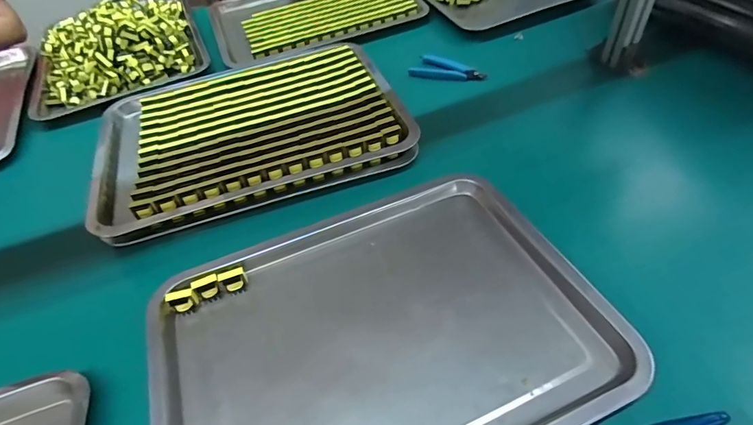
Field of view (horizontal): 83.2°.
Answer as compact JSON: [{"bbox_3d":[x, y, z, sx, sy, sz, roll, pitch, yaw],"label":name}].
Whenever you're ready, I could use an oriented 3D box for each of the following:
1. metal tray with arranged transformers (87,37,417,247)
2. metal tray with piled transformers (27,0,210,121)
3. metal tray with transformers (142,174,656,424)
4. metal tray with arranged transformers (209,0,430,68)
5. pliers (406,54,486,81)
[{"bbox_3d":[-0.169,-0.117,0.577,0.389,0.042,0.280,-16,48,-7],"label":"metal tray with arranged transformers"},{"bbox_3d":[-0.486,-0.325,0.791,0.286,0.074,0.335,-21,49,-12],"label":"metal tray with piled transformers"},{"bbox_3d":[-0.010,0.101,0.385,0.370,0.034,0.295,-19,48,-12],"label":"metal tray with transformers"},{"bbox_3d":[-0.131,-0.411,0.856,0.388,0.033,0.310,-20,49,-11],"label":"metal tray with arranged transformers"},{"bbox_3d":[0.114,-0.230,0.675,0.120,0.016,0.042,11,50,16],"label":"pliers"}]

